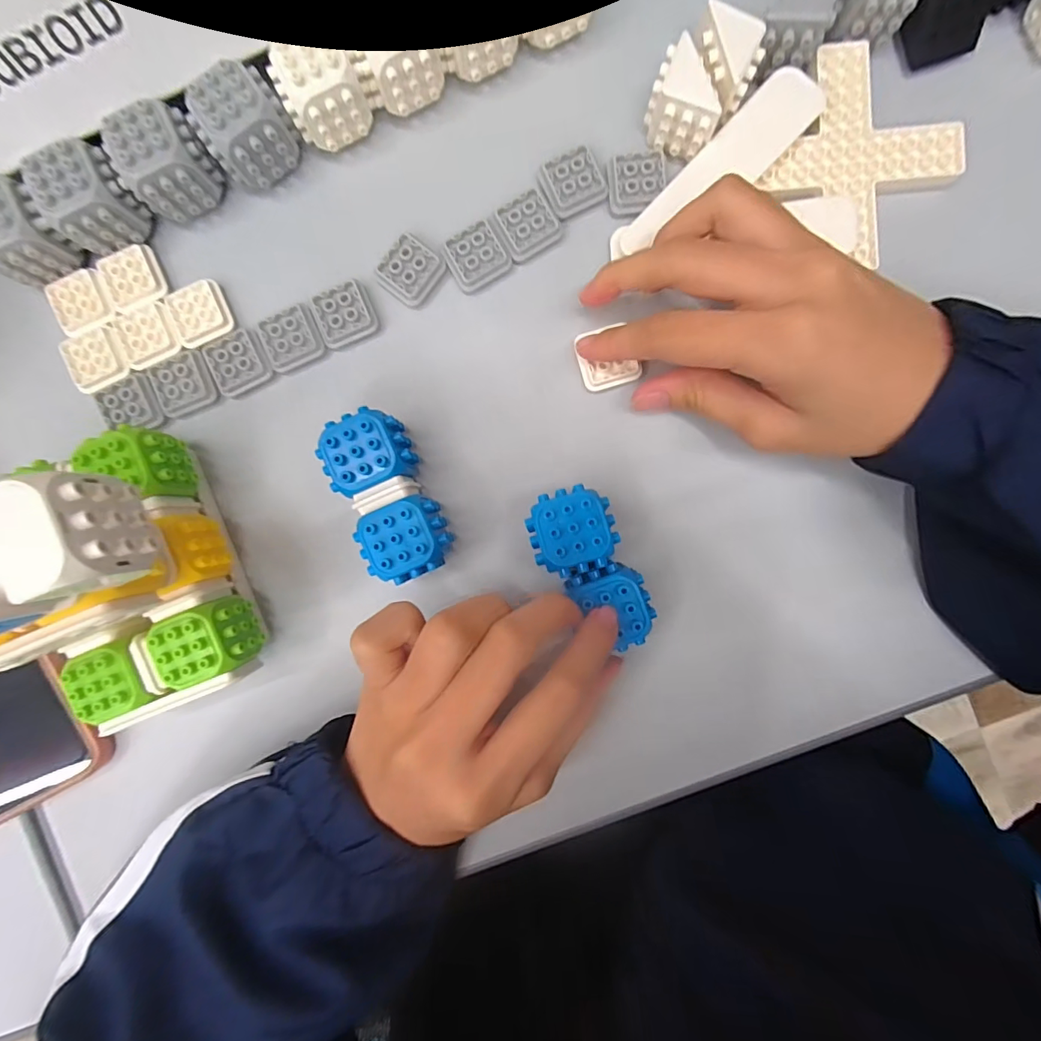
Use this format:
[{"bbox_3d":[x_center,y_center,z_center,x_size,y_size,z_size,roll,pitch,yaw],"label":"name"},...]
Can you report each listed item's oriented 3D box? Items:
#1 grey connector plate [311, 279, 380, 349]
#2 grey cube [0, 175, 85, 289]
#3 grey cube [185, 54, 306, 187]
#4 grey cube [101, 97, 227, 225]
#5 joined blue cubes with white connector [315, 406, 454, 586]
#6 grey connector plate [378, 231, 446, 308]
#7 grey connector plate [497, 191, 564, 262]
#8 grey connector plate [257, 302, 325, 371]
[{"bbox_3d":[-0.084,-0.099,0.227,0.026,0.005,0.026,-19,91,2],"label":"grey connector plate"},{"bbox_3d":[-0.227,-0.131,0.215,0.029,0.028,0.031,-29,91,2],"label":"grey cube"},{"bbox_3d":[-0.123,-0.176,0.212,0.037,0.029,0.030,-32,91,2],"label":"grey cube"},{"bbox_3d":[-0.160,-0.163,0.216,0.036,0.034,0.035,-42,90,2],"label":"grey cube"},{"bbox_3d":[-0.059,-0.012,0.216,0.036,0.035,0.075,-24,91,2],"label":"joined blue cubes with white connector"},{"bbox_3d":[-0.052,-0.119,0.226,0.024,0.006,0.029,41,92,0],"label":"grey connector plate"},{"bbox_3d":[0.004,-0.140,0.224,0.027,0.004,0.025,-29,91,2],"label":"grey connector plate"},{"bbox_3d":[-0.110,-0.088,0.228,0.027,0.005,0.025,-23,91,2],"label":"grey connector plate"}]

